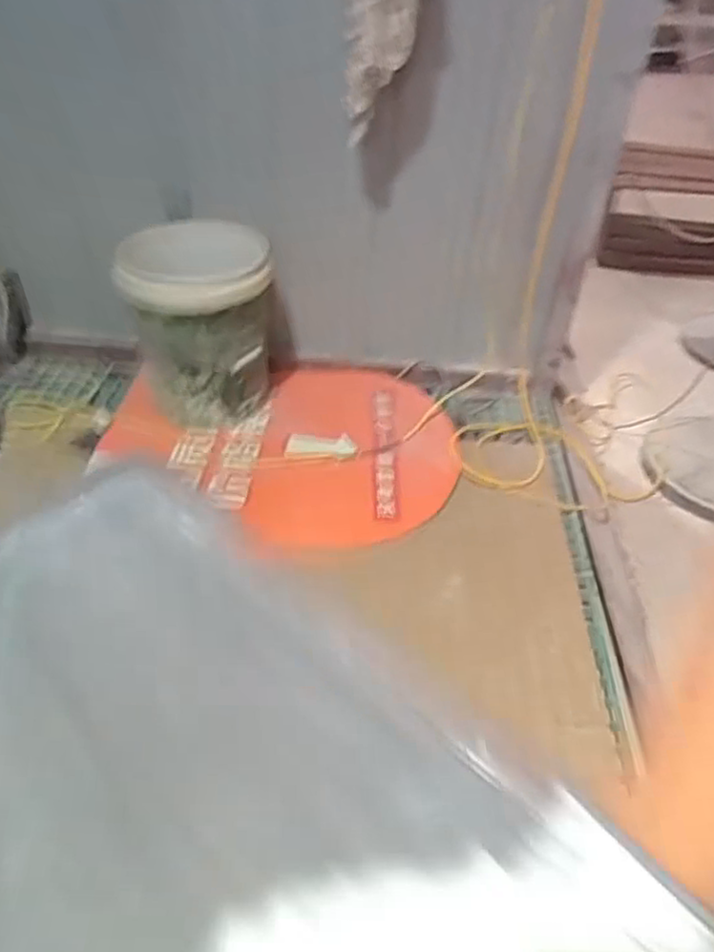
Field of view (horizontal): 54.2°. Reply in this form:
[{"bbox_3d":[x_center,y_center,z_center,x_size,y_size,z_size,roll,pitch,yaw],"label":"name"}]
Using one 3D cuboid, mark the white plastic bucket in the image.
[{"bbox_3d":[-0.353,-0.341,1.592,0.301,0.365,0.317,-5,44,-10],"label":"white plastic bucket"}]

